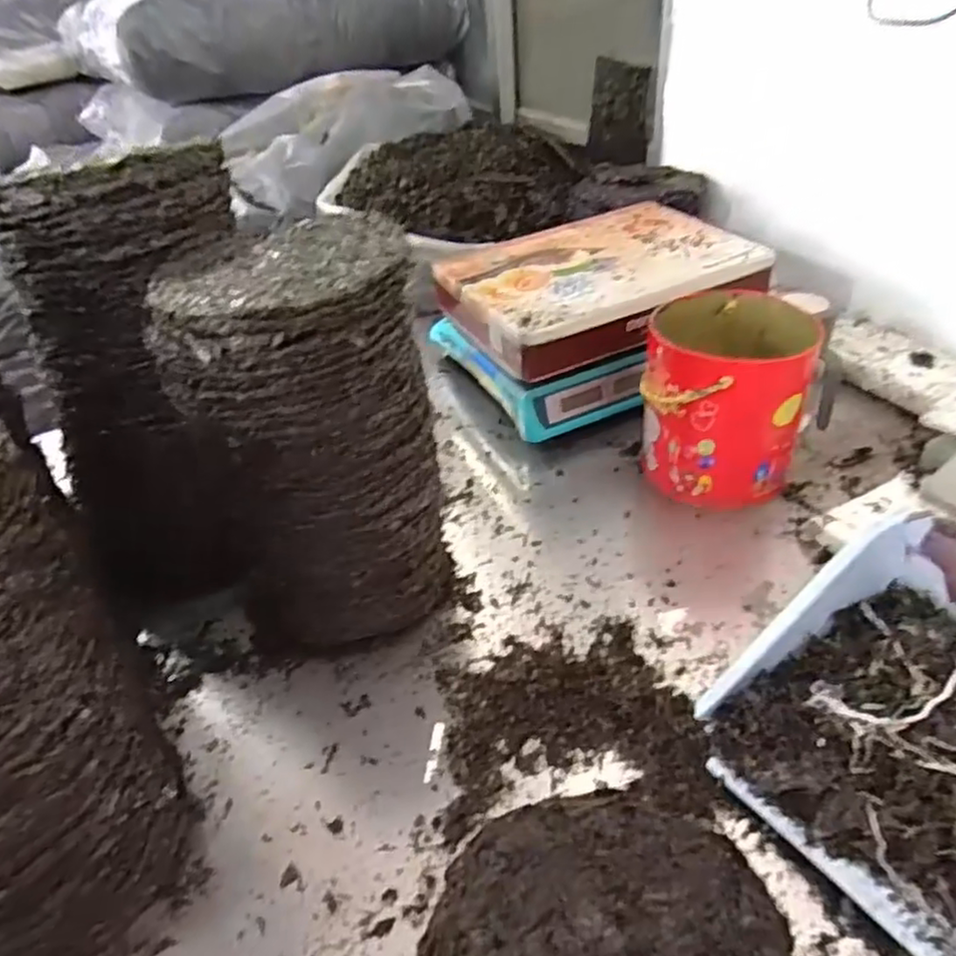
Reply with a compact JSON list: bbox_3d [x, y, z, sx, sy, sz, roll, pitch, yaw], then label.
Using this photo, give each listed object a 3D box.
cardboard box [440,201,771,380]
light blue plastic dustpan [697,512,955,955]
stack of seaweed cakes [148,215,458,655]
[{"bbox_3d":[0.155,-0.266,0.933,0.370,0.074,0.284,-19,40,-15],"label":"cardboard box"},{"bbox_3d":[0.327,0.158,0.475,0.256,0.133,0.256,-26,42,-23],"label":"light blue plastic dustpan"},{"bbox_3d":[-0.137,-0.026,0.625,0.193,0.340,0.201,-5,38,1],"label":"stack of seaweed cakes"}]

